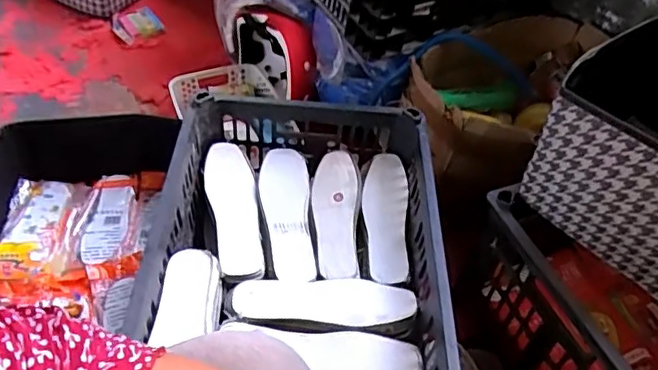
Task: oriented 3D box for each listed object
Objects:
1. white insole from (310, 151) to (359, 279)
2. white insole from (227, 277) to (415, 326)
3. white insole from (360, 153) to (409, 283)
[{"bbox_3d":[0.008,0.038,0.819,0.063,0.023,0.211,2,48,-2],"label":"white insole"},{"bbox_3d":[-0.006,0.139,0.717,0.218,0.020,0.071,4,48,0],"label":"white insole"},{"bbox_3d":[0.079,0.040,0.818,0.064,0.023,0.211,5,48,1],"label":"white insole"}]

